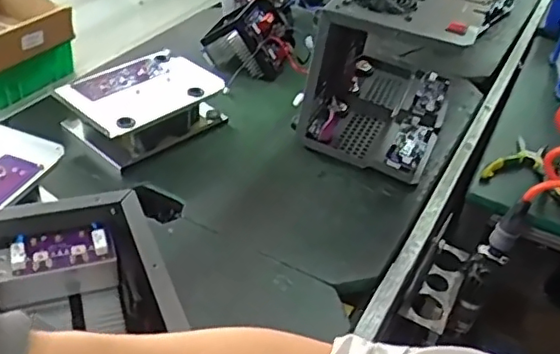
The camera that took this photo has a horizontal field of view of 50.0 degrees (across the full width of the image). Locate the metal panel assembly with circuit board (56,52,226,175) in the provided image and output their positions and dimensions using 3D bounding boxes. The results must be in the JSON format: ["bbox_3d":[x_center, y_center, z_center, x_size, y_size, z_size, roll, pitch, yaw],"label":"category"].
[{"bbox_3d":[-0.198,-0.102,0.860,0.201,0.072,0.144,-28,52,-35],"label":"metal panel assembly with circuit board"}]

